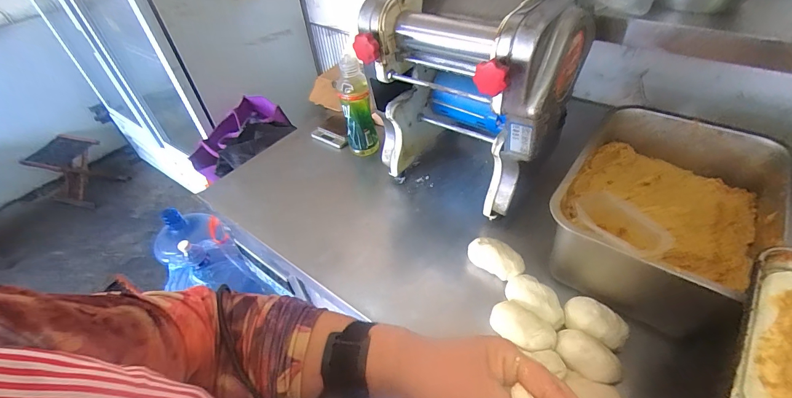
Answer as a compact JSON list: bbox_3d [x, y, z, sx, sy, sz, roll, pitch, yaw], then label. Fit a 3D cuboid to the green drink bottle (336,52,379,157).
[{"bbox_3d":[-0.085,-0.201,0.827,0.070,0.204,0.062,-6,44,0],"label":"green drink bottle"}]

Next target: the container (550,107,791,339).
[{"bbox_3d":[0.406,0.013,0.569,0.253,0.171,0.357,25,52,28],"label":"container"}]

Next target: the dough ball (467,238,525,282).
[{"bbox_3d":[0.169,0.097,0.617,0.094,0.035,0.055,33,56,33],"label":"dough ball"}]

